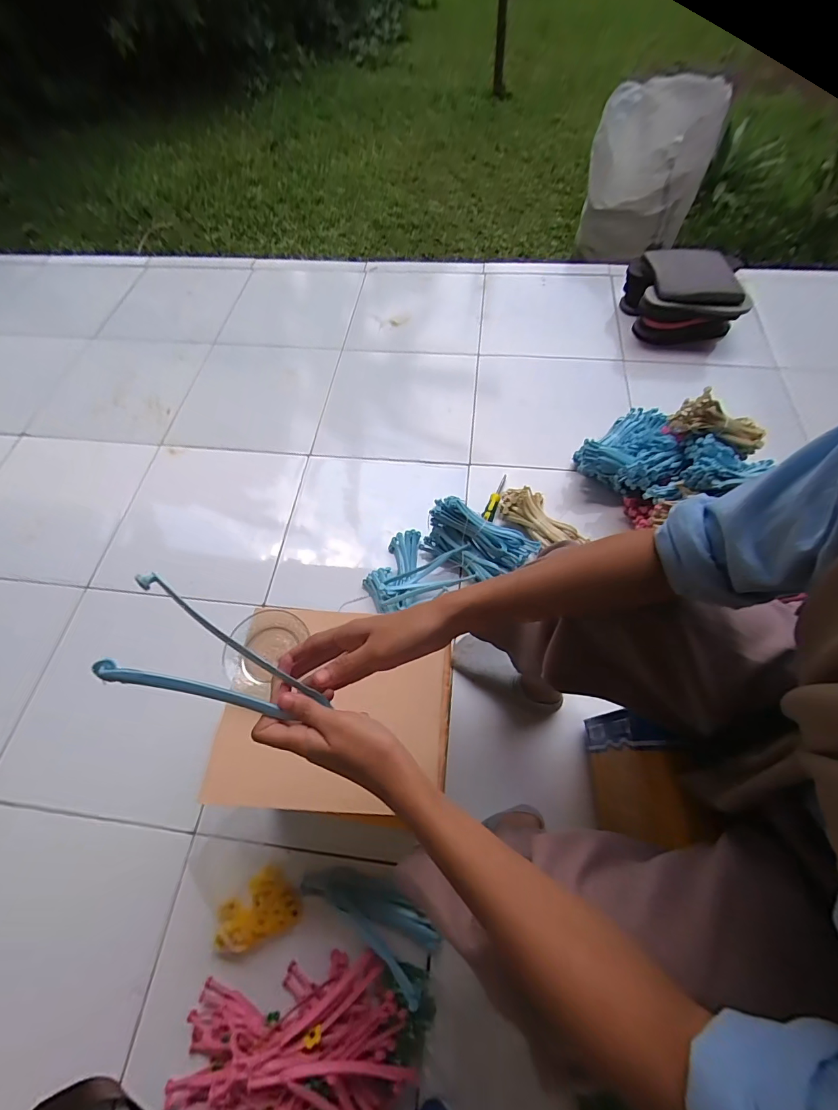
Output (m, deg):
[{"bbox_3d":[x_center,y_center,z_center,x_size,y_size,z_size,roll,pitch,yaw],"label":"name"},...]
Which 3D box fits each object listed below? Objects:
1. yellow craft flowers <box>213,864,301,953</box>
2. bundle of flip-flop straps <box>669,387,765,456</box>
[{"bbox_3d":[-0.243,0.535,0.614,0.112,0.021,0.086,-36,67,-15],"label":"yellow craft flowers"},{"bbox_3d":[0.590,-0.259,0.800,0.199,0.075,0.071,13,62,-13],"label":"bundle of flip-flop straps"}]

